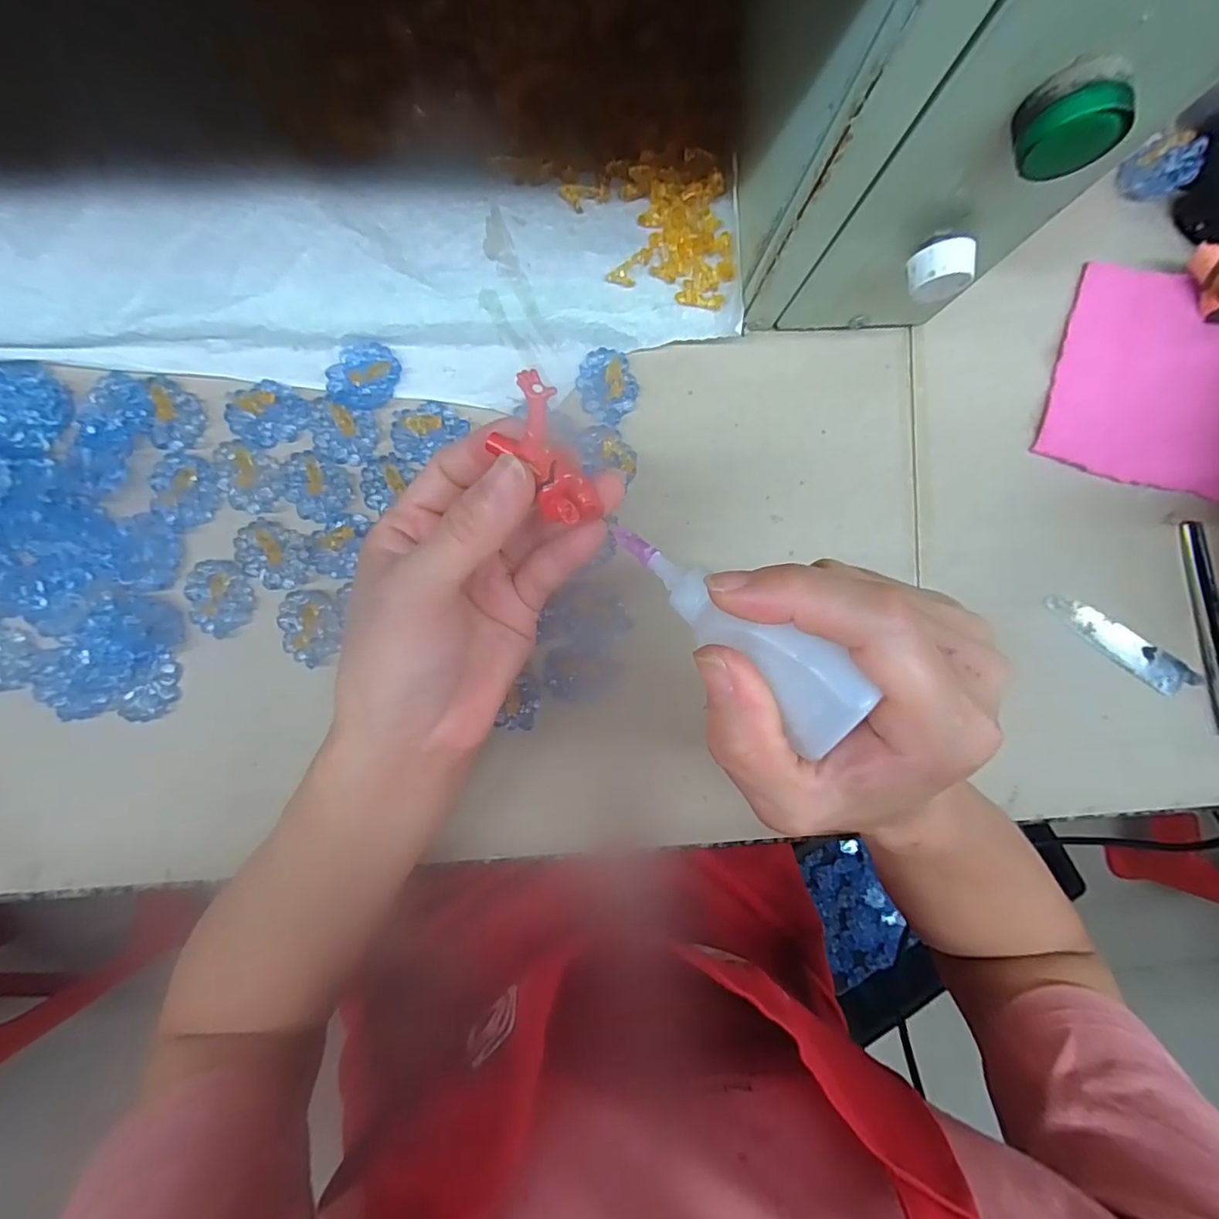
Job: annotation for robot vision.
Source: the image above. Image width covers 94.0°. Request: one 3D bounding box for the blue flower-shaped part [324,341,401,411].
[{"bbox_3d":[-0.125,-0.119,0.288,0.031,0.009,0.035,21,89,-5],"label":"blue flower-shaped part"}]

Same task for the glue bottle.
[{"bbox_3d":[0.033,0.004,0.166,0.088,0.017,0.021,41,89,29],"label":"glue bottle"}]

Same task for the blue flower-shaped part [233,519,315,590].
[{"bbox_3d":[-0.169,-0.027,0.286,0.038,0.006,0.031,21,89,-5],"label":"blue flower-shaped part"}]

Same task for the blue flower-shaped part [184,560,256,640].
[{"bbox_3d":[-0.196,-0.006,0.285,0.031,0.005,0.036,-23,93,-4],"label":"blue flower-shaped part"}]

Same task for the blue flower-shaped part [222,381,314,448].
[{"bbox_3d":[-0.173,-0.098,0.286,0.036,0.006,0.032,24,89,-5],"label":"blue flower-shaped part"}]

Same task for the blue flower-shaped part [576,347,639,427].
[{"bbox_3d":[0.000,-0.117,0.298,0.030,0.012,0.038,-17,92,-4],"label":"blue flower-shaped part"}]

